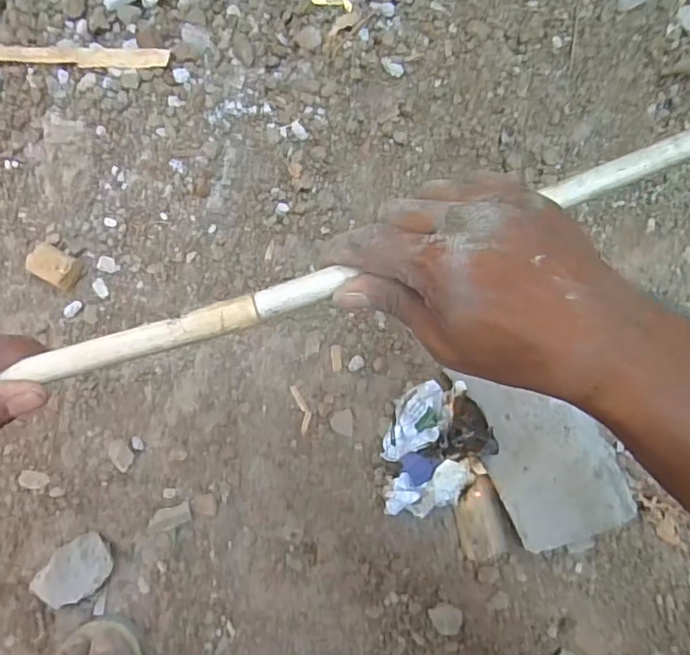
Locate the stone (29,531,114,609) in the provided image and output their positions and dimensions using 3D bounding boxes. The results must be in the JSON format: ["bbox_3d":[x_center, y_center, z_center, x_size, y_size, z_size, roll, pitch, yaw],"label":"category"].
[{"bbox_3d":[-0.267,0.241,0.548,0.073,0.020,0.051,-35,81,-6],"label":"stone"}]

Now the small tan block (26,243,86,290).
[{"bbox_3d":[-0.312,-0.066,0.599,0.045,0.029,0.036,27,80,5],"label":"small tan block"}]

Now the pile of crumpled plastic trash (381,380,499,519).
[{"bbox_3d":[0.083,0.119,0.550,0.099,0.054,0.132,42,82,7],"label":"pile of crumpled plastic trash"}]

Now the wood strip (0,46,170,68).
[{"bbox_3d":[-0.305,-0.313,0.643,0.199,0.008,0.024,1,79,0],"label":"wood strip"}]

